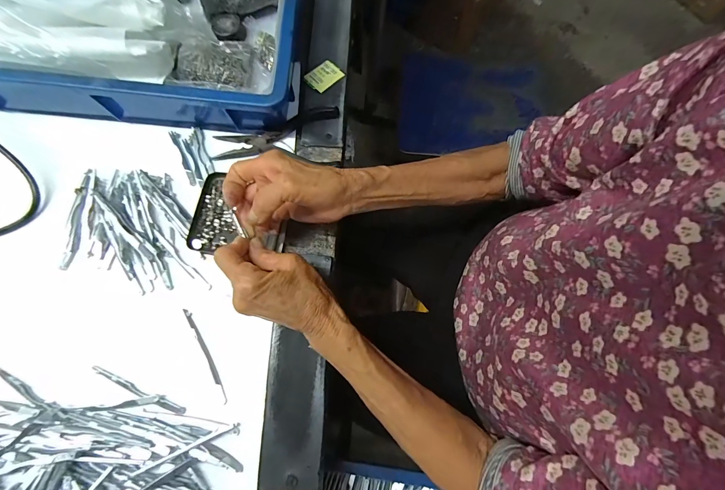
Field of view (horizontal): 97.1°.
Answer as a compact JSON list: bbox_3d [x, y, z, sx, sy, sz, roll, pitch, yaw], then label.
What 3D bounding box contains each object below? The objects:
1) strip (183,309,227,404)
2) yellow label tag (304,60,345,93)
[{"bbox_3d":[-0.159,0.110,0.323,0.006,0.005,0.102,-29,74,-8],"label":"strip"},{"bbox_3d":[-0.050,-0.224,0.423,0.036,0.004,0.045,42,79,9],"label":"yellow label tag"}]

